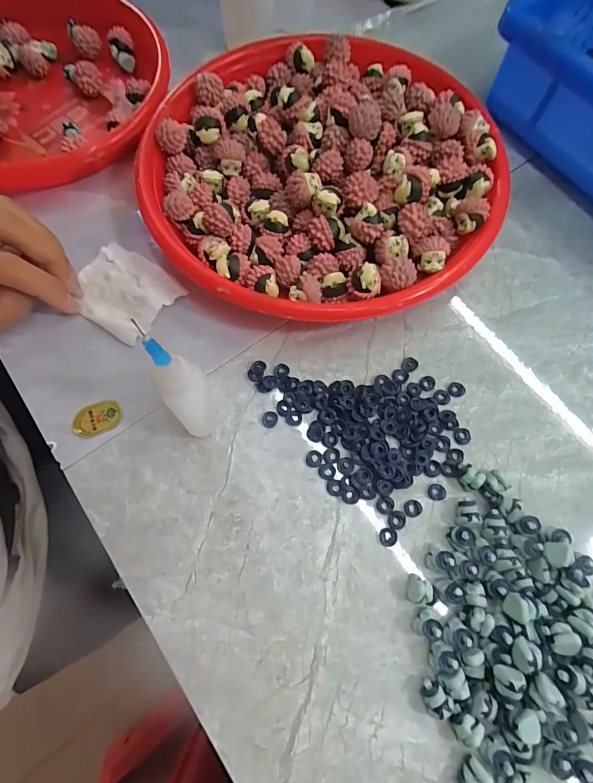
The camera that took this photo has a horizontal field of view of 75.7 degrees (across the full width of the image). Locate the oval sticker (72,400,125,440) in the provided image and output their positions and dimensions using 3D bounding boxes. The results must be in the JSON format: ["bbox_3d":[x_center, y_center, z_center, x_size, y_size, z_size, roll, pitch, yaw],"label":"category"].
[{"bbox_3d":[-0.114,0.015,0.218,0.028,0.004,0.019,-22,72,-7],"label":"oval sticker"}]

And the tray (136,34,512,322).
[{"bbox_3d":[0.016,-0.146,0.253,0.223,0.044,0.225,0,70,0],"label":"tray"}]

